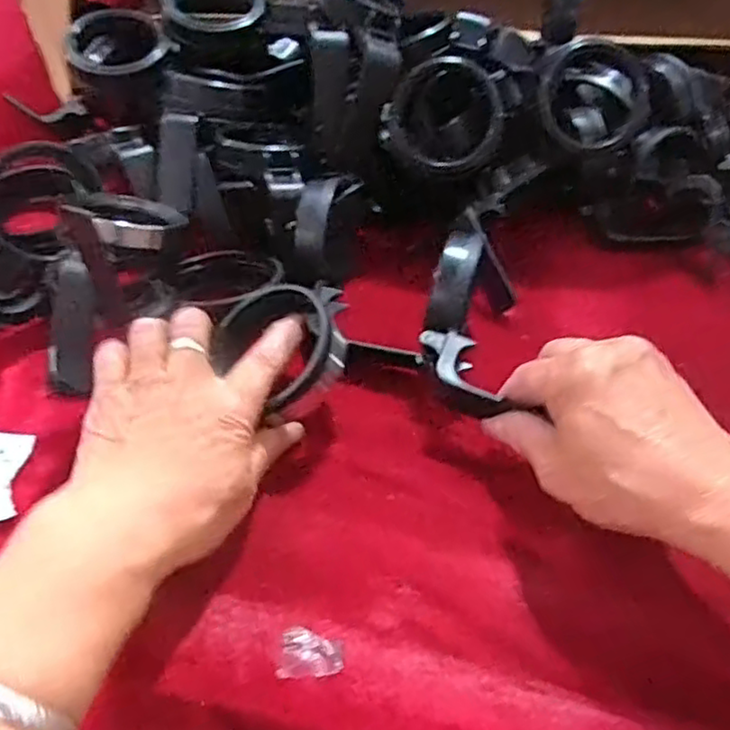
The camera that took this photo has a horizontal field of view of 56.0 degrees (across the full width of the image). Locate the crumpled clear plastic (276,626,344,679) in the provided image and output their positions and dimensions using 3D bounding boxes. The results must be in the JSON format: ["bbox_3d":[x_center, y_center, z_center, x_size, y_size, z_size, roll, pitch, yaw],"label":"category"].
[{"bbox_3d":[-0.022,0.118,0.283,0.026,0.004,0.020,0,45,-4],"label":"crumpled clear plastic"}]

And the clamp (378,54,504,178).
[{"bbox_3d":[0.052,-0.159,0.442,0.072,0.075,0.021,37,8,-6],"label":"clamp"}]

